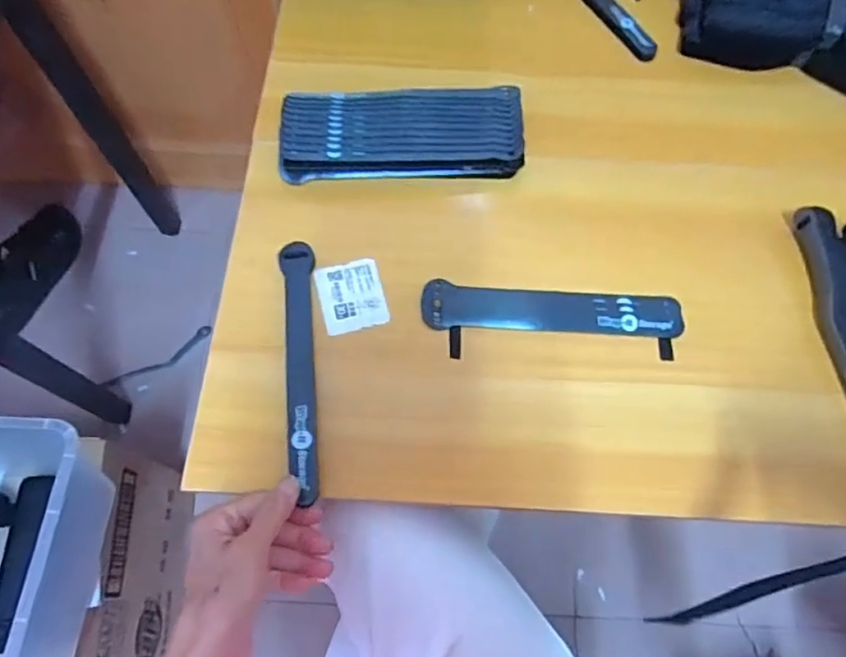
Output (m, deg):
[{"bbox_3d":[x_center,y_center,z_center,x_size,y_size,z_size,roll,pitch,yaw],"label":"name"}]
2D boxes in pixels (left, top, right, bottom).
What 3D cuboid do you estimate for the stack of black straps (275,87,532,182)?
[{"bbox_3d":[-0.018,-0.166,0.501,0.201,0.033,0.078,-3,68,-2],"label":"stack of black straps"}]

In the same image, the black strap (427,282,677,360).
[{"bbox_3d":[0.100,-0.006,0.449,0.198,0.004,0.056,4,68,1],"label":"black strap"}]

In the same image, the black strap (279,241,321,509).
[{"bbox_3d":[-0.088,0.024,0.423,0.022,0.012,0.197,-7,64,-3],"label":"black strap"}]

